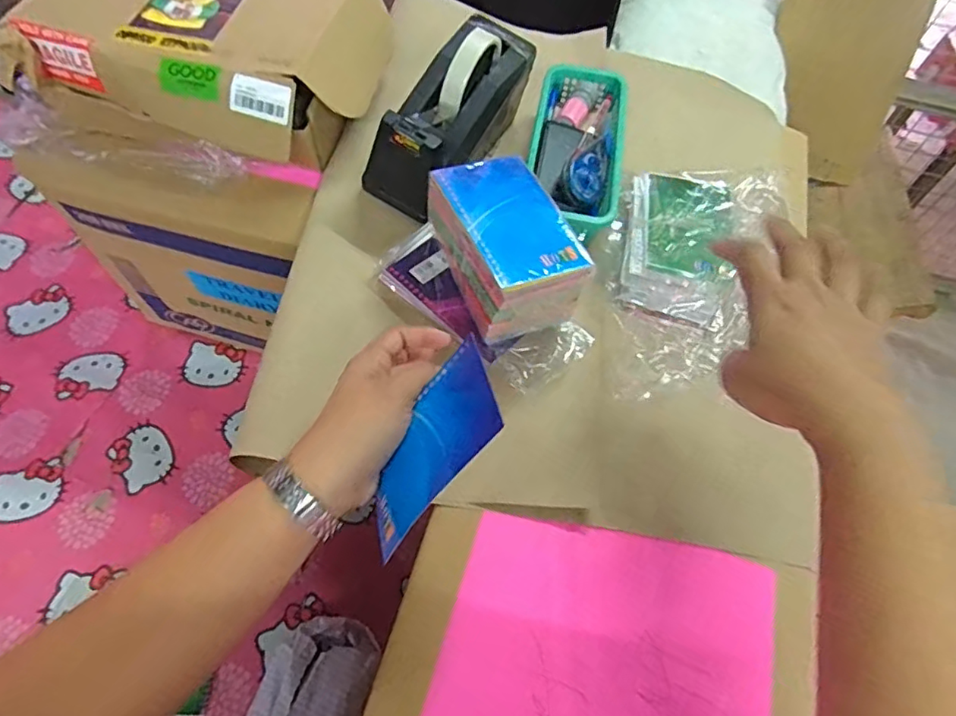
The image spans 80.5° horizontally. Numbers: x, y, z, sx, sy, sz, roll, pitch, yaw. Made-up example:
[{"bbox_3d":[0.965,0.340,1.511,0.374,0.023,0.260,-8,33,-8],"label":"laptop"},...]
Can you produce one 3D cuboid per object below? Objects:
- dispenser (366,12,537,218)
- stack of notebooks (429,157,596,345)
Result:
[{"bbox_3d":[-0.027,-0.238,0.545,0.083,0.117,0.205,28,61,11],"label":"dispenser"},{"bbox_3d":[0.022,-0.098,0.473,0.097,0.070,0.143,-18,63,-15],"label":"stack of notebooks"}]

